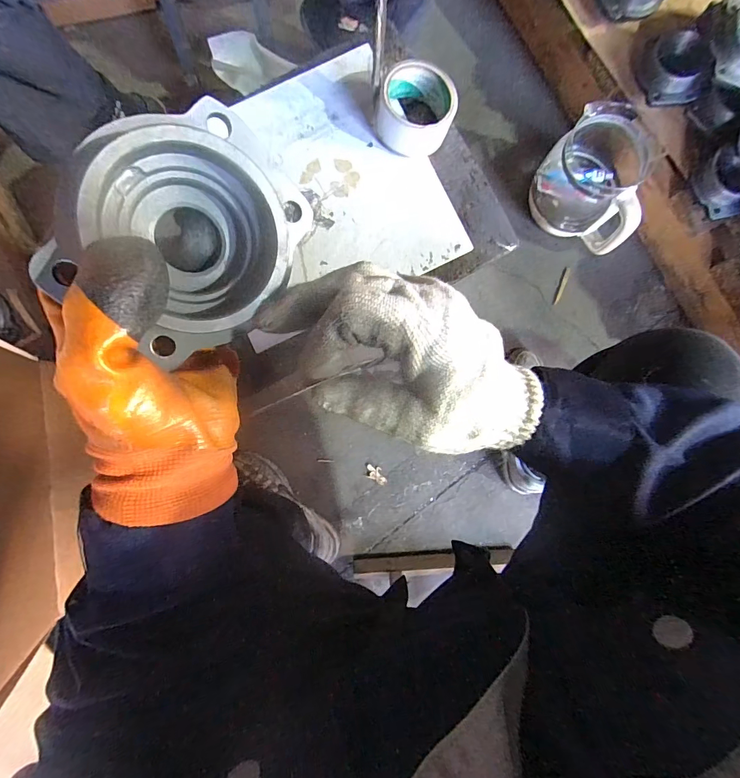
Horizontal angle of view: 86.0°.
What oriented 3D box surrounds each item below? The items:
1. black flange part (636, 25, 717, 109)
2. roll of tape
[{"bbox_3d":[0.491,-0.523,0.645,0.091,0.033,0.114,-4,101,41],"label":"black flange part"},{"bbox_3d":[0.058,-0.339,0.484,0.088,0.049,0.083,0,87,0],"label":"roll of tape"}]

